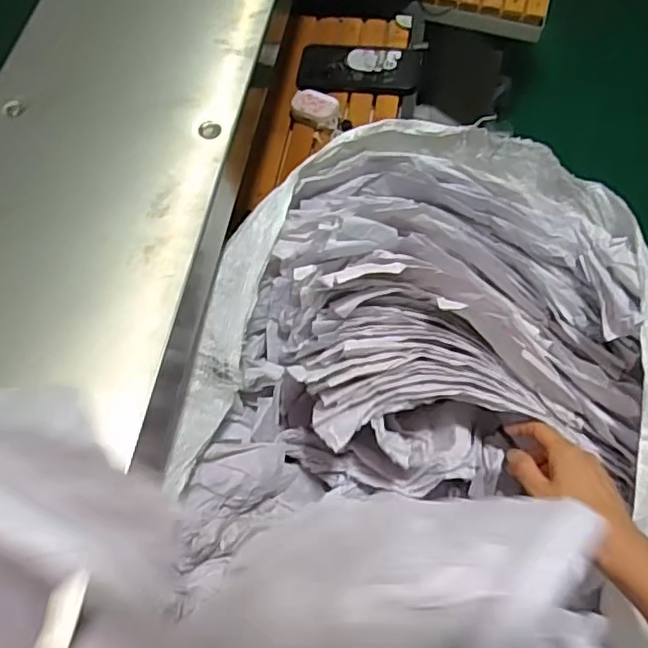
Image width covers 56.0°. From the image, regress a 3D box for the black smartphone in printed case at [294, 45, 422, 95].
[{"bbox_3d":[0.049,-0.359,0.856,0.168,0.010,0.084,5,64,5],"label":"black smartphone in printed case"}]

